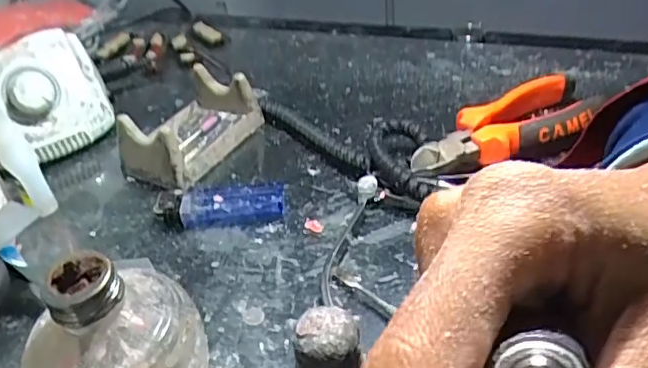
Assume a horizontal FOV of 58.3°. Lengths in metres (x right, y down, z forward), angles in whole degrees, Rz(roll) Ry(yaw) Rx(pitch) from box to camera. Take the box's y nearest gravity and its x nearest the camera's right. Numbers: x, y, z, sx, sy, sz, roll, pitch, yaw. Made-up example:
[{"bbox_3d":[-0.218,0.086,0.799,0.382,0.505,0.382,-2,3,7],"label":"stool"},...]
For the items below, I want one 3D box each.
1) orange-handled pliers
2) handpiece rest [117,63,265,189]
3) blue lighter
[{"bbox_3d":[0.130,-0.035,0.396,0.159,0.029,0.055,-24,40,-22],"label":"orange-handled pliers"},{"bbox_3d":[-0.101,-0.043,0.431,0.064,0.044,0.095,17,43,28],"label":"handpiece rest"},{"bbox_3d":[-0.066,0.013,0.371,0.080,0.017,0.025,-6,37,1],"label":"blue lighter"}]

